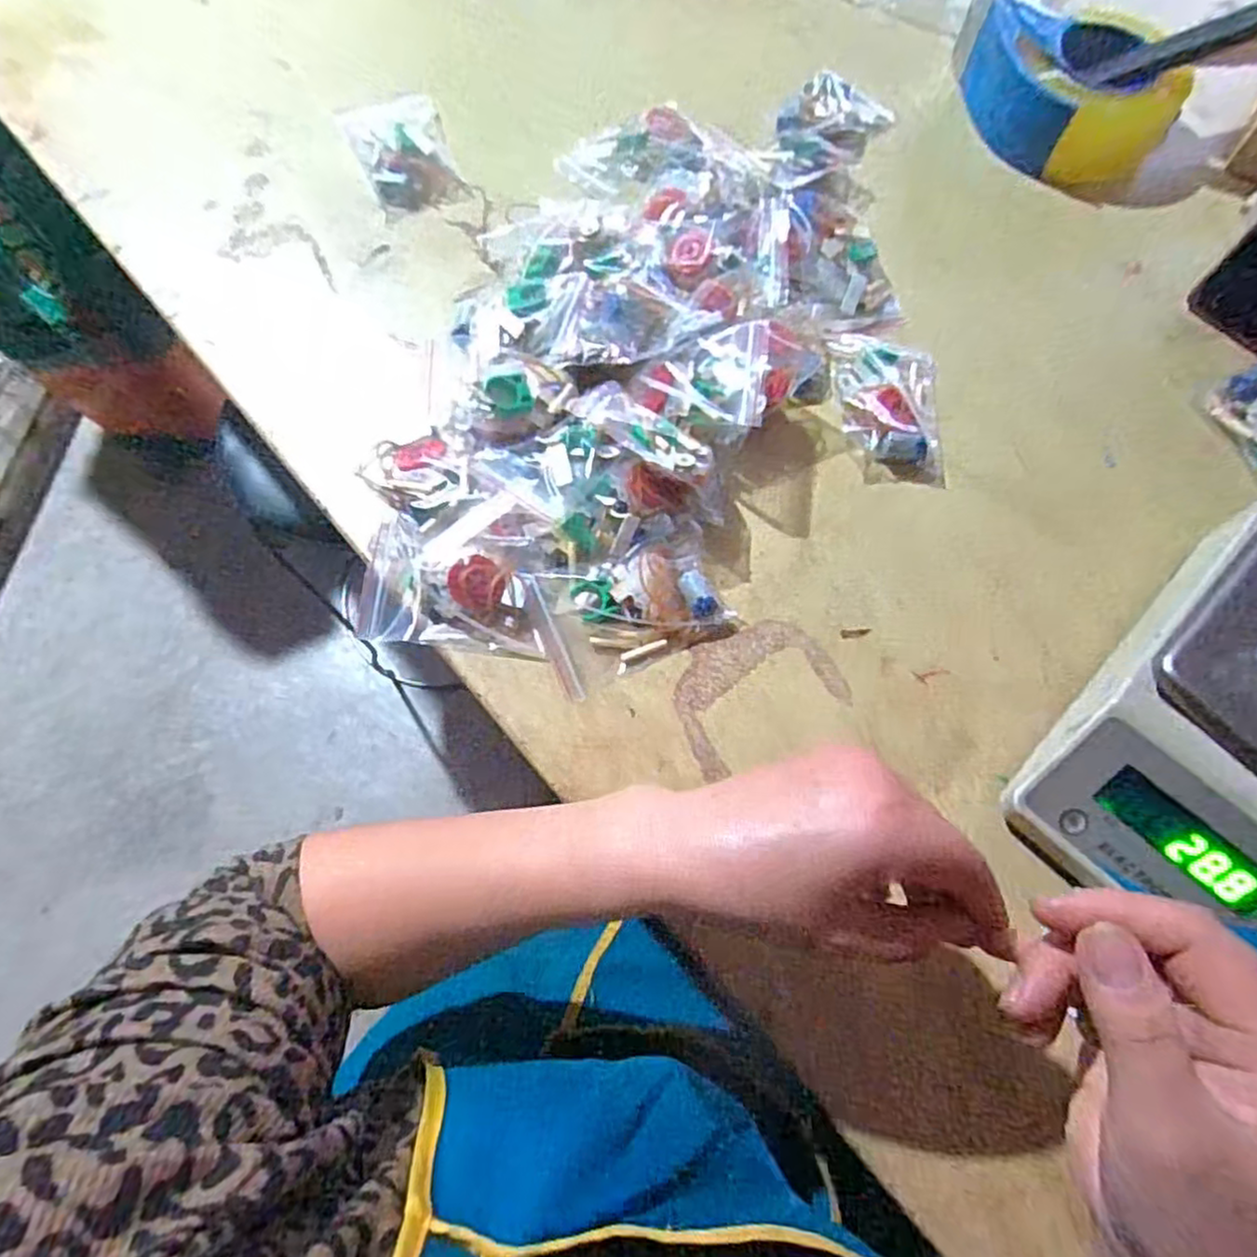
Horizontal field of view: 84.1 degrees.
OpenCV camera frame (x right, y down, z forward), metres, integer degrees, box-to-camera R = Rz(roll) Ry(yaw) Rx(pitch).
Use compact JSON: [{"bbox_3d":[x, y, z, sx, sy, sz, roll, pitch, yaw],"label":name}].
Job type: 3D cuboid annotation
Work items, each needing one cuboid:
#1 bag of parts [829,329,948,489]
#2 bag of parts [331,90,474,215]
[{"bbox_3d":[0.179,-0.160,0.481,0.075,0.023,0.124,5,68,3],"label":"bag of parts"},{"bbox_3d":[-0.189,-0.405,0.578,0.077,0.023,0.136,-20,69,-7],"label":"bag of parts"}]

